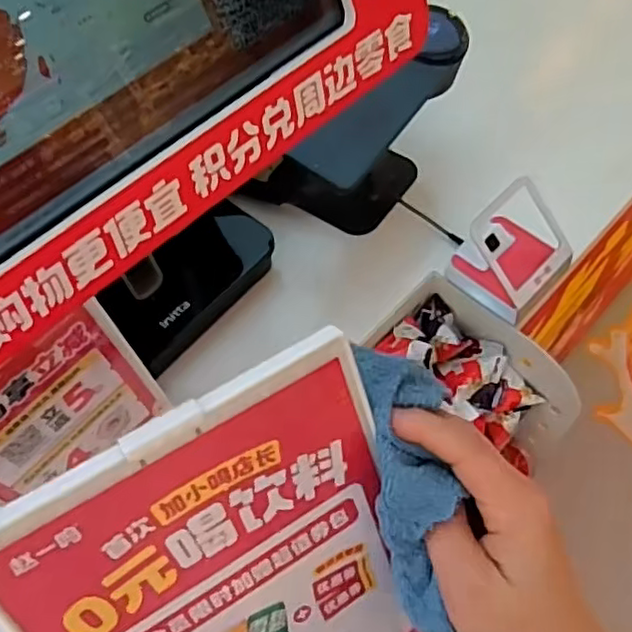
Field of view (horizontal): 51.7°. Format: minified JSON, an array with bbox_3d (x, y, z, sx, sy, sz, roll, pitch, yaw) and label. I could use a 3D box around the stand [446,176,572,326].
[{"bbox_3d":[0.198,-0.069,0.655,0.098,0.075,0.114,40,70,22],"label":"stand"}]

